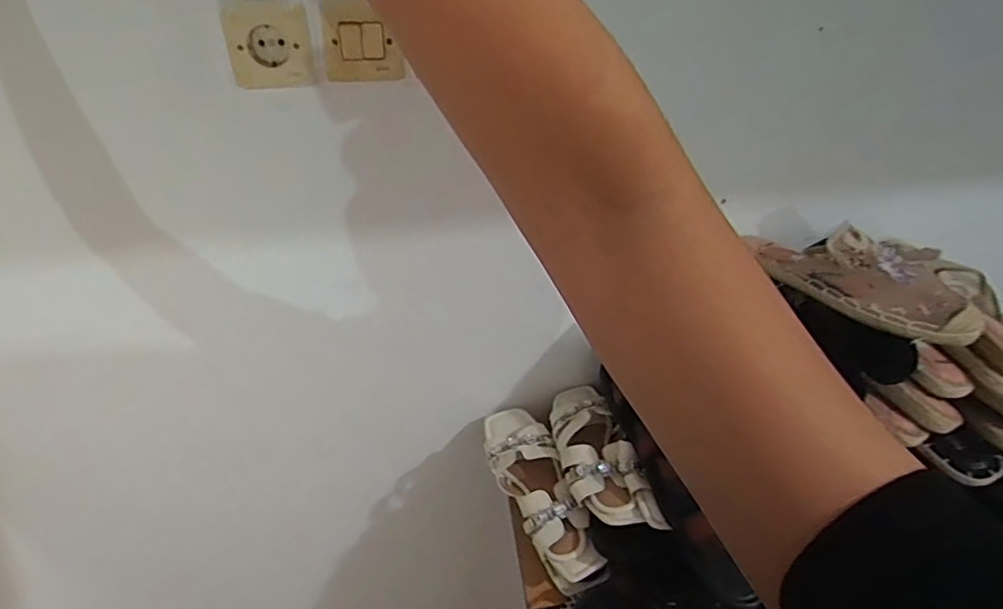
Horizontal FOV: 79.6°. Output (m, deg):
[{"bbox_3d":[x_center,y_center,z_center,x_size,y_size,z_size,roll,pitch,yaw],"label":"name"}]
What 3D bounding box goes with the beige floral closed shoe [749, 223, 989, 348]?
[{"bbox_3d":[0.418,-0.037,0.681,0.244,0.089,0.091,18,40,21],"label":"beige floral closed shoe"}]

